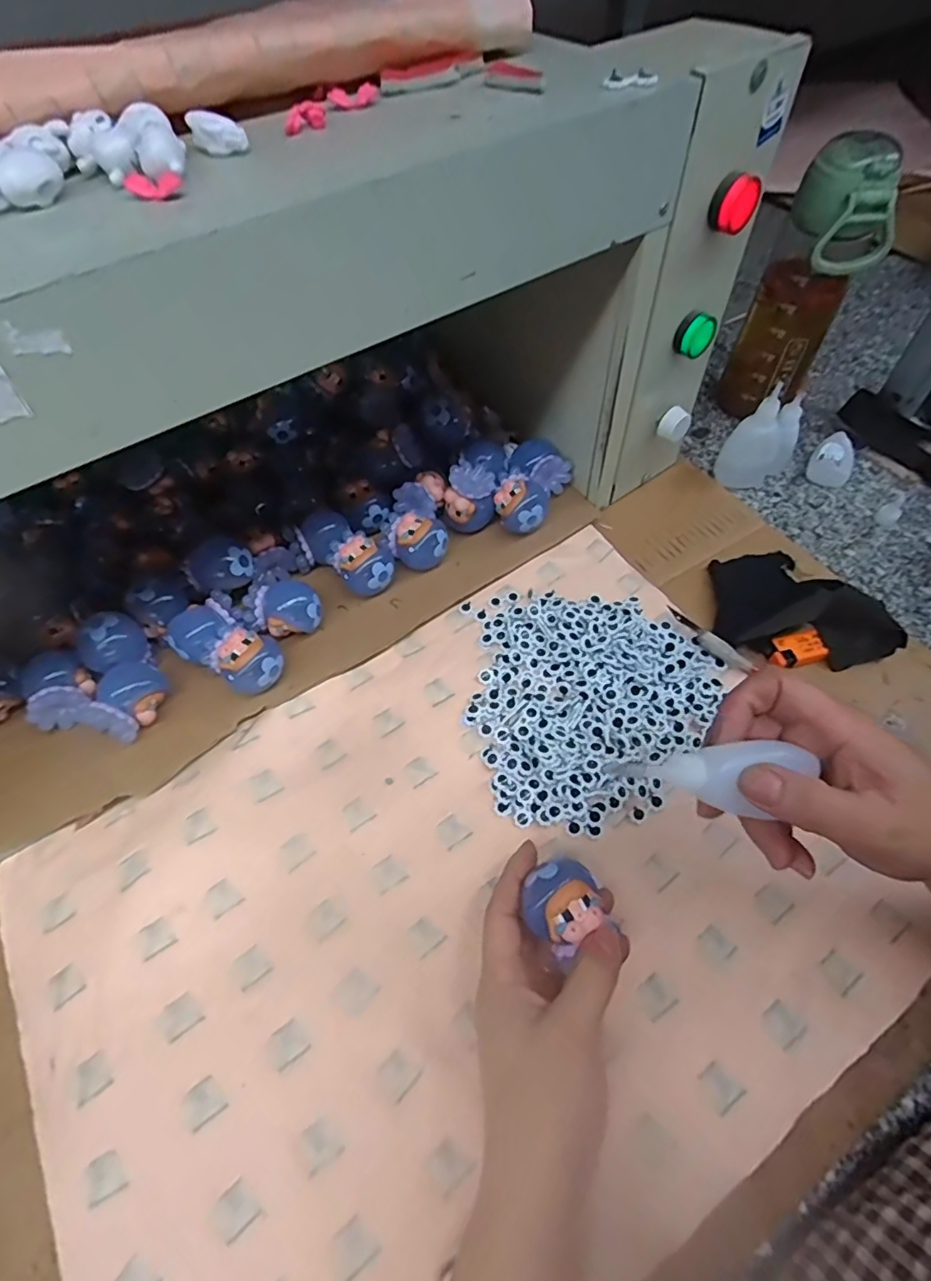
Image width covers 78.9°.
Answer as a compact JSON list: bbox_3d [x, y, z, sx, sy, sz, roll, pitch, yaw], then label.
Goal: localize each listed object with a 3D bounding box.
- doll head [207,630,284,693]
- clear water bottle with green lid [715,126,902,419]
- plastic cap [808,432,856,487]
[{"bbox_3d":[-0.147,0.019,0.395,0.044,0.041,0.041,-1,58,2],"label":"doll head"},{"bbox_3d":[0.286,-0.287,0.487,0.072,0.231,0.065,21,61,14],"label":"clear water bottle with green lid"},{"bbox_3d":[0.344,-0.168,0.527,0.036,0.025,0.056,30,63,19],"label":"plastic cap"}]

